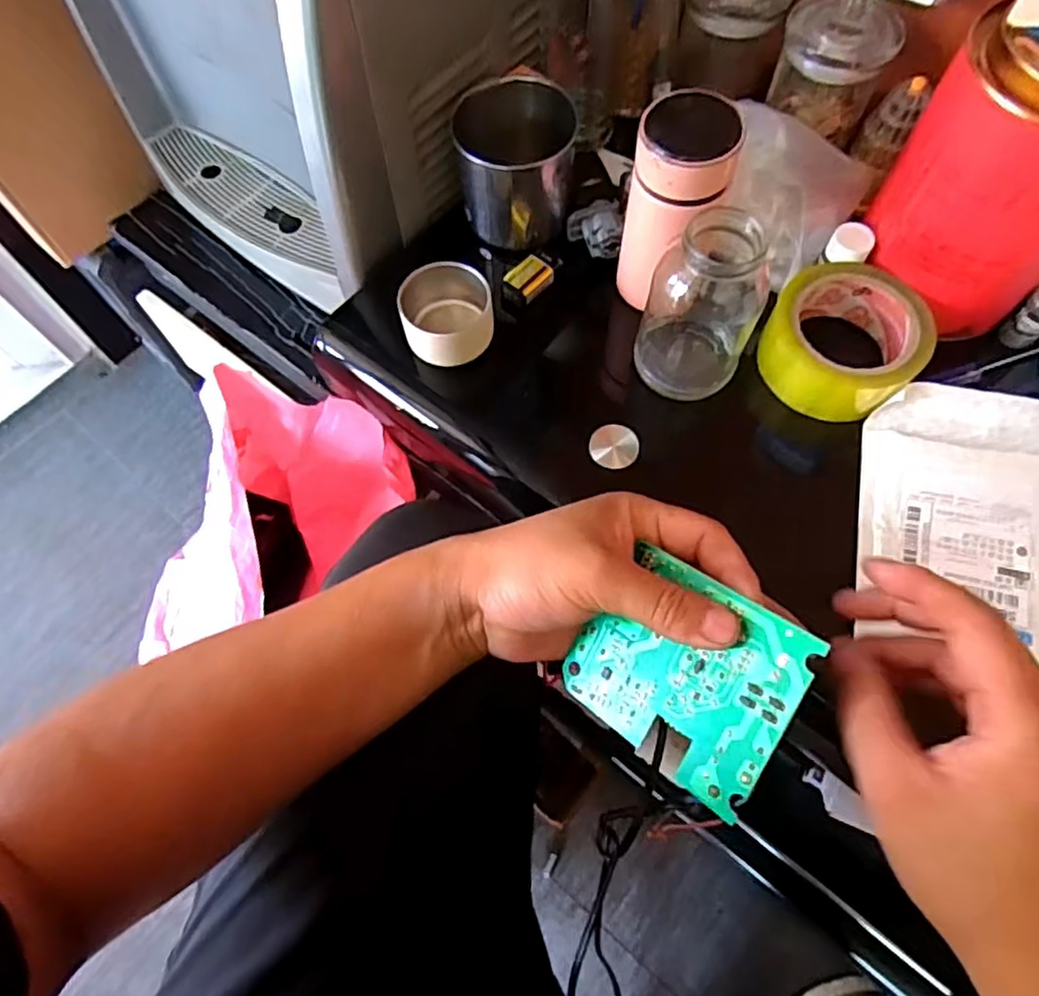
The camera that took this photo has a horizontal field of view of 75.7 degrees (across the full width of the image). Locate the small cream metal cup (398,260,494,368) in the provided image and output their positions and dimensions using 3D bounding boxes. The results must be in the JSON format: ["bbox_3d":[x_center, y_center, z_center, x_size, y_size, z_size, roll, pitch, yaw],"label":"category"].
[{"bbox_3d":[-0.054,-0.136,0.497,0.062,0.046,0.061,0,66,1],"label":"small cream metal cup"}]

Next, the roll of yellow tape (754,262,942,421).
[{"bbox_3d":[0.229,-0.113,0.475,0.101,0.044,0.102,0,66,1],"label":"roll of yellow tape"}]

